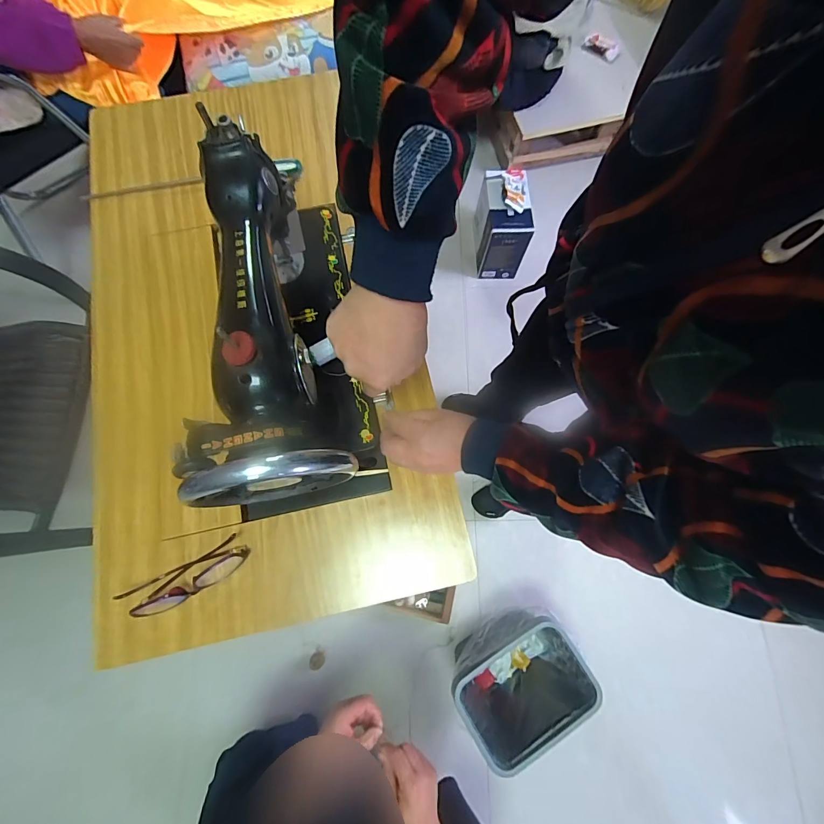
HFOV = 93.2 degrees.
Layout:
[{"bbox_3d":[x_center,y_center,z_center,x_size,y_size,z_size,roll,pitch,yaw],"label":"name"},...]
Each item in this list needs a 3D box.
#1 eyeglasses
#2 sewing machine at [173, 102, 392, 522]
[{"bbox_3d":[-0.246,0.182,0.428,0.126,0.030,0.037,-27,75,-10],"label":"eyeglasses"},{"bbox_3d":[-0.135,-0.114,0.421,0.148,0.211,0.402,-9,73,-4],"label":"sewing machine"}]

